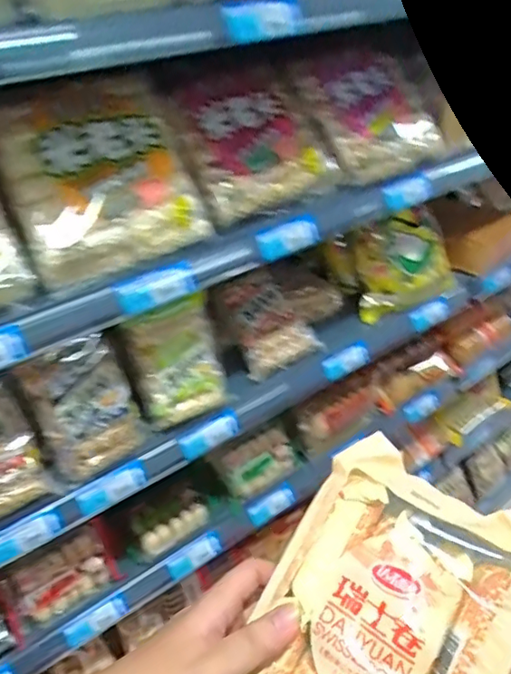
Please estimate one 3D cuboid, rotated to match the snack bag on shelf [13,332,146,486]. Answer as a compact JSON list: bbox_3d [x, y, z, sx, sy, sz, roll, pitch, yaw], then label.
[{"bbox_3d":[-0.230,0.097,0.736,0.125,0.198,0.040,-28,39,-30],"label":"snack bag on shelf"}]

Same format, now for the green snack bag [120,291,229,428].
[{"bbox_3d":[-0.112,0.039,0.801,0.136,0.178,0.040,-24,37,-25],"label":"green snack bag"}]

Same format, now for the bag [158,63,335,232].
[{"bbox_3d":[-0.004,-0.286,0.791,0.251,0.209,0.060,-30,3,-29],"label":"bag"}]

